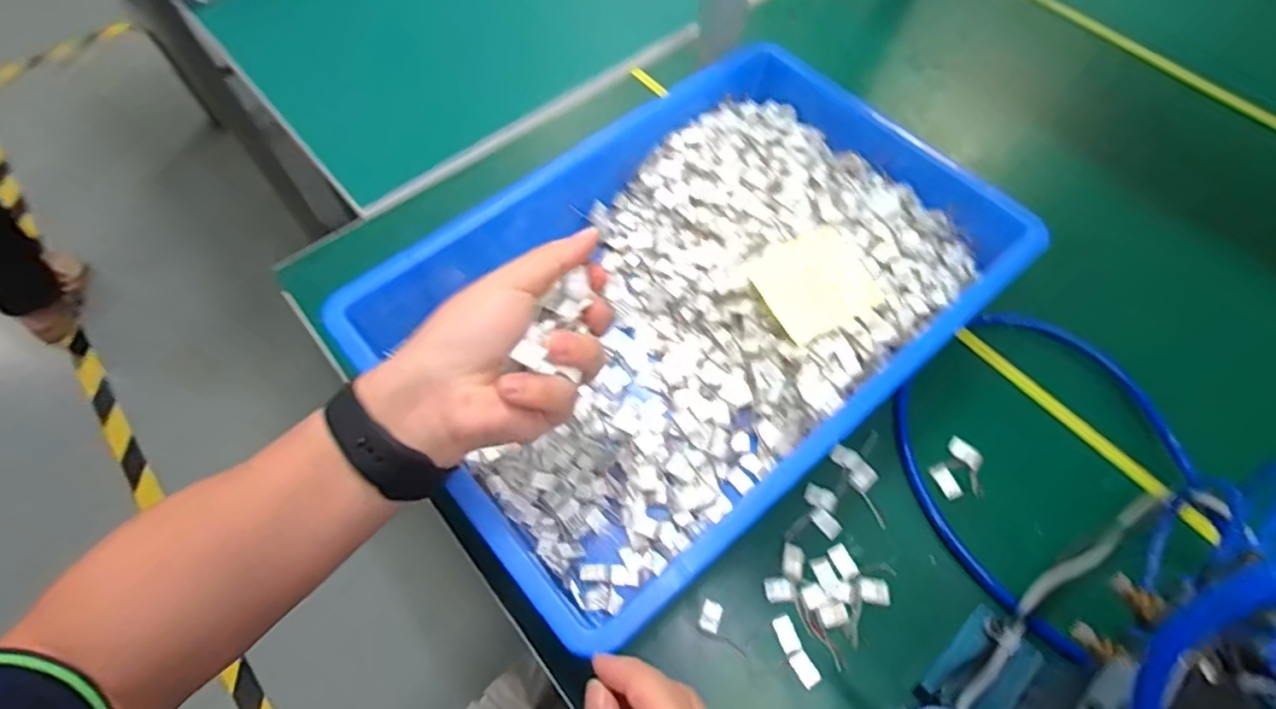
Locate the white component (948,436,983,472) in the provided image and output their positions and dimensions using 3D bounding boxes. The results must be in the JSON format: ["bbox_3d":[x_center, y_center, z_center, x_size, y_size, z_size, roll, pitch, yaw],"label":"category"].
[{"bbox_3d":[0.235,0.071,0.458,0.026,0.004,0.015,36,68,18],"label":"white component"}]

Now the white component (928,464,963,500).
[{"bbox_3d":[0.216,0.089,0.448,0.013,0.006,0.025,-22,64,-11],"label":"white component"}]

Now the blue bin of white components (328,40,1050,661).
[{"bbox_3d":[0.044,-0.051,0.472,0.439,0.092,0.288,-38,72,-15],"label":"blue bin of white components"}]

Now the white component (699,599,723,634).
[{"bbox_3d":[0.046,0.166,0.406,0.012,0.006,0.019,18,64,10],"label":"white component"}]

